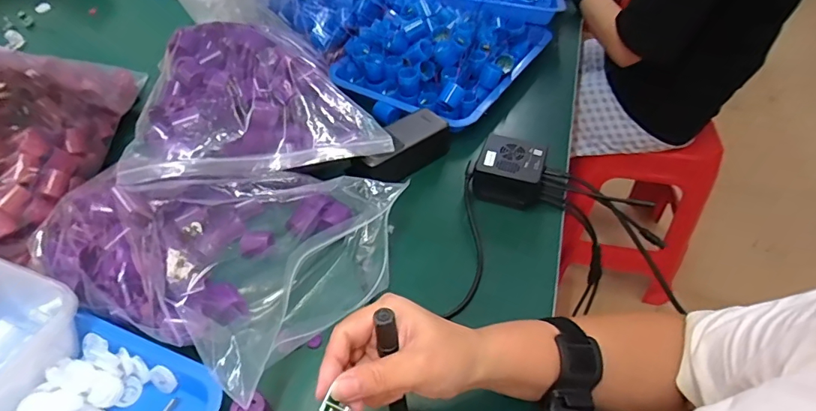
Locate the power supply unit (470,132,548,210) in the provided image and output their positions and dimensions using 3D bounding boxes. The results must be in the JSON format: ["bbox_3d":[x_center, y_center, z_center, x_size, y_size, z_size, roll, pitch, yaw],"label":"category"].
[{"bbox_3d":[0.127,-0.043,0.581,0.078,0.050,0.073,16,49,15],"label":"power supply unit"}]

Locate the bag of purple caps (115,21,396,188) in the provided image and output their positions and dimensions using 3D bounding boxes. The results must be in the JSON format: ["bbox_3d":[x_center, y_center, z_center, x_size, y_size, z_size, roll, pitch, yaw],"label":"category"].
[{"bbox_3d":[-0.191,-0.134,0.572,0.275,0.084,0.235,-15,49,-13],"label":"bag of purple caps"}]

